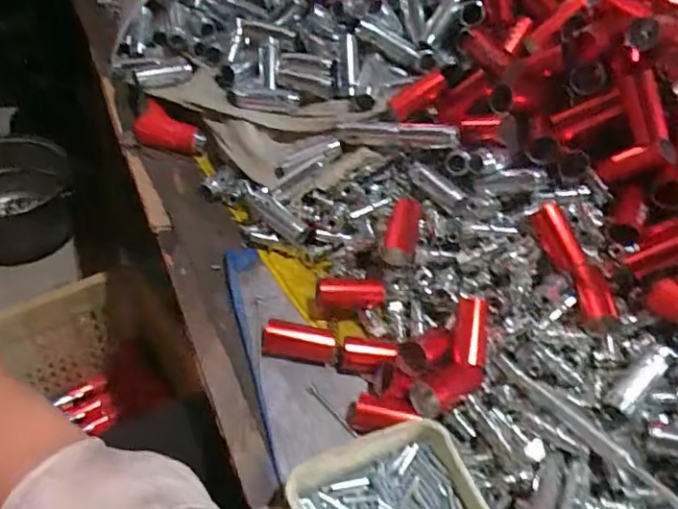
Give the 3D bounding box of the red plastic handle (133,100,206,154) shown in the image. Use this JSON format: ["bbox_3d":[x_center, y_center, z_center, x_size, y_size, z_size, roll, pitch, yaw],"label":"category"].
[{"bbox_3d":[-0.201,-0.145,0.656,0.082,0.033,0.039,26,50,18],"label":"red plastic handle"}]

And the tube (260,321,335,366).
[{"bbox_3d":[-0.036,0.079,0.505,0.065,0.022,0.028,8,46,-4],"label":"tube"}]

